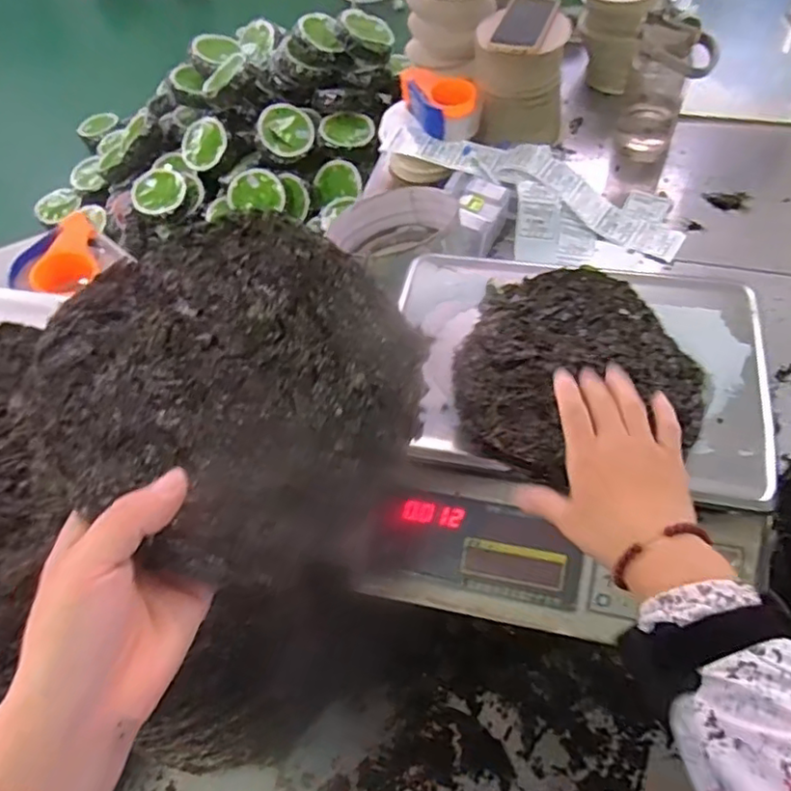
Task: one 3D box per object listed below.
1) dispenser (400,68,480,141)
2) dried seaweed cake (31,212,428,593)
[{"bbox_3d":[0.072,-0.518,1.082,0.090,0.074,0.146,-29,58,-12],"label":"dispenser"},{"bbox_3d":[-0.078,-0.004,0.318,0.190,0.021,0.169,40,70,2],"label":"dried seaweed cake"}]

